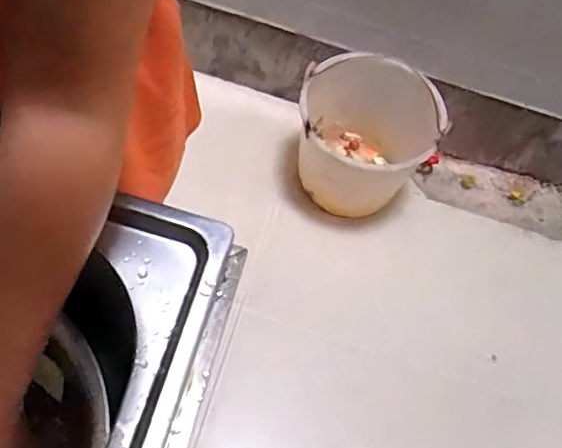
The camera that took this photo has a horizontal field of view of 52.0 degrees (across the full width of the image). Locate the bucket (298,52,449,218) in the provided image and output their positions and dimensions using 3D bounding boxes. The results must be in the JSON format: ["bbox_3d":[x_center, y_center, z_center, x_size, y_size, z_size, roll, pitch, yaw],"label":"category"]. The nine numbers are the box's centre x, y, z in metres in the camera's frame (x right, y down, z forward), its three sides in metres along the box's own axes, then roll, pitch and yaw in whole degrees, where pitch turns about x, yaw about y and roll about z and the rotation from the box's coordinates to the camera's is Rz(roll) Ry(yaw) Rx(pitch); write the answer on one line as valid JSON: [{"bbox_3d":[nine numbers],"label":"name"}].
[{"bbox_3d":[0.189,-0.173,1.286,0.294,0.283,0.271,3,59,-5],"label":"bucket"}]

